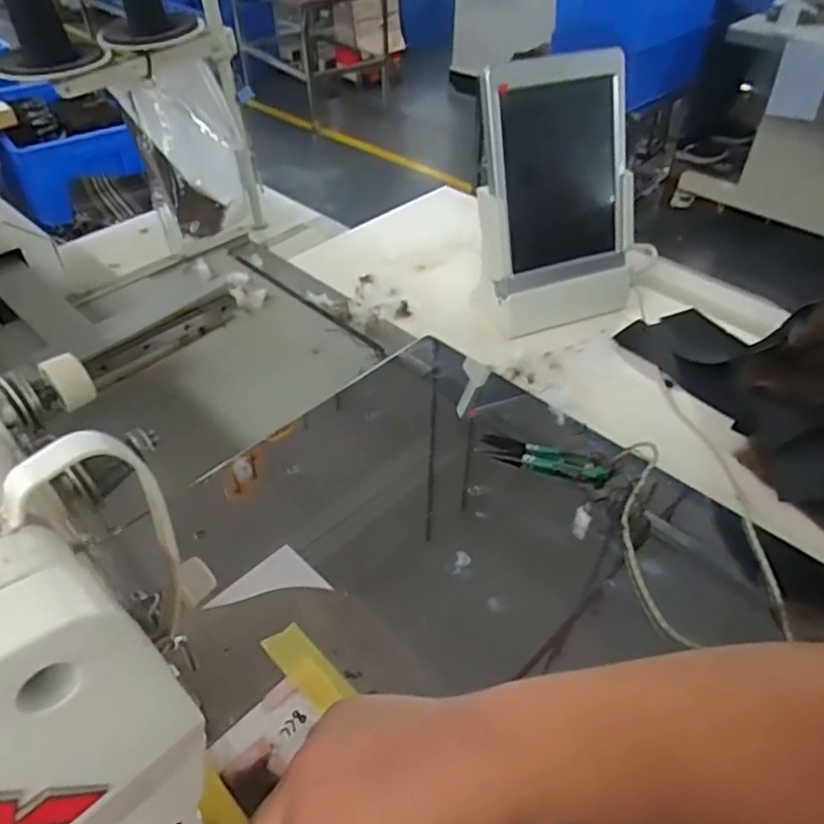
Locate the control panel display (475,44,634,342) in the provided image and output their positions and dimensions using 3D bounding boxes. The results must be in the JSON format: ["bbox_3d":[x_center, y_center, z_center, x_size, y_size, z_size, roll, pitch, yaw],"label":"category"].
[{"bbox_3d":[0.153,-0.214,0.637,0.162,0.221,0.103,-16,46,-16],"label":"control panel display"}]

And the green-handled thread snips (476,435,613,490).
[{"bbox_3d":[0.109,0.038,0.524,0.106,0.010,0.028,16,46,16],"label":"green-handled thread snips"}]

